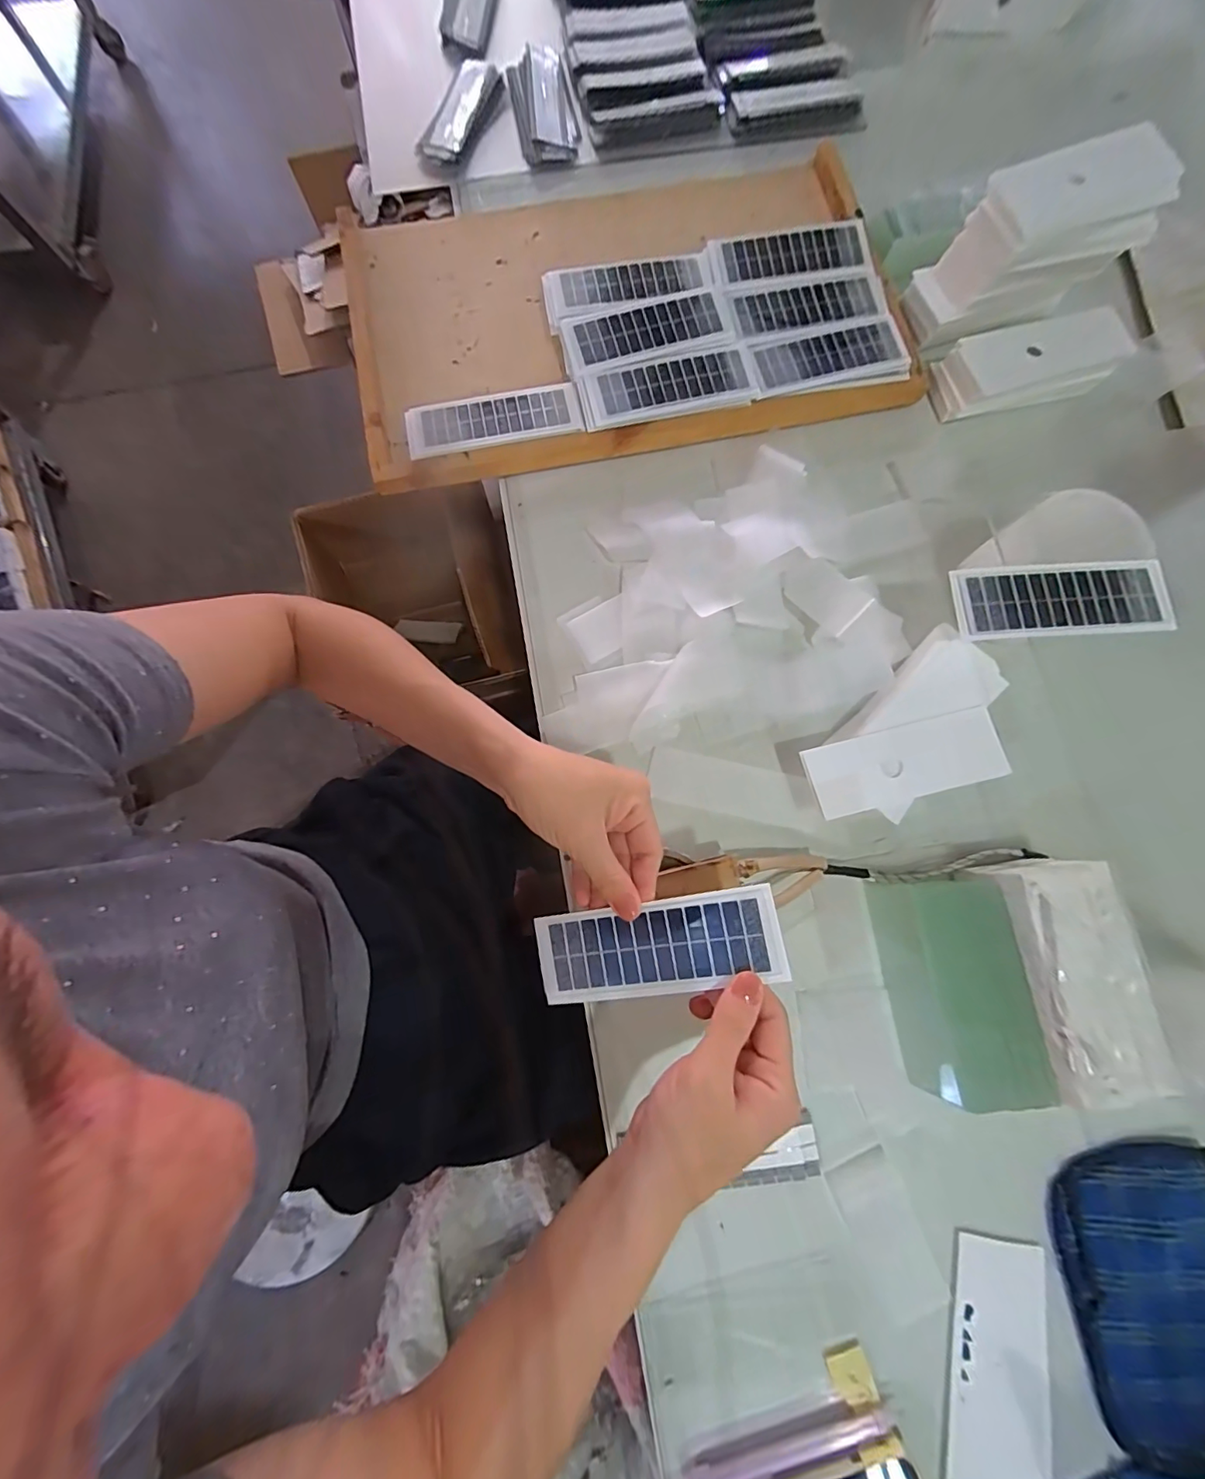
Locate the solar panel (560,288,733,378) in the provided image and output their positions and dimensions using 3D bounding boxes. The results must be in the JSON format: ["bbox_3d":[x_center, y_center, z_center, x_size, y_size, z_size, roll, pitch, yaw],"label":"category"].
[{"bbox_3d":[0.041,-0.355,0.447,0.146,0.010,0.058,-15,79,-3],"label":"solar panel"}]

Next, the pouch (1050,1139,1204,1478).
[{"bbox_3d":[0.366,0.361,0.332,0.115,0.017,0.160,-9,77,0],"label":"pouch"}]

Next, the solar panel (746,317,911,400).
[{"bbox_3d":[0.197,-0.341,0.456,0.140,0.009,0.054,-15,79,-1],"label":"solar panel"}]

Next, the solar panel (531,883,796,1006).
[{"bbox_3d":[0.030,0.121,0.299,0.142,0.004,0.051,-15,78,14],"label":"solar panel"}]

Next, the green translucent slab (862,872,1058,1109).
[{"bbox_3d":[0.243,0.170,0.355,0.073,0.049,0.137,-7,78,-1],"label":"green translucent slab"}]

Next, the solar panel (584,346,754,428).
[{"bbox_3d":[0.059,-0.304,0.442,0.143,0.013,0.048,-15,79,-3],"label":"solar panel"}]

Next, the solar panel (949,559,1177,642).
[{"bbox_3d":[0.312,-0.095,0.349,0.138,0.005,0.050,-3,80,0],"label":"solar panel"}]

